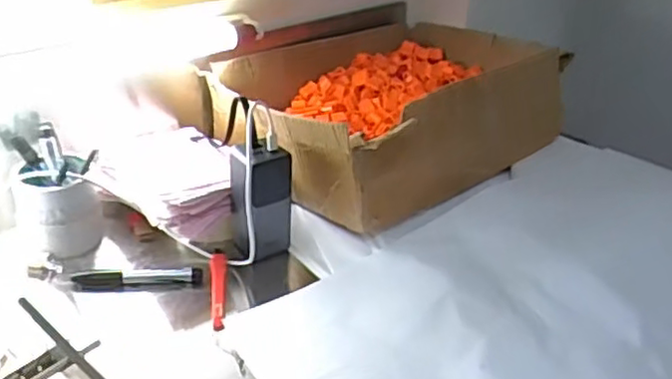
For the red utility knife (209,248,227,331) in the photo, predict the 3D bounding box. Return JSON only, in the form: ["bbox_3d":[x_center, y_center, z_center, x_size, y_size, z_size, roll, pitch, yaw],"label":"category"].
[{"bbox_3d":[-0.126,0.104,0.708,0.018,0.007,0.120,-2,30,-10],"label":"red utility knife"}]

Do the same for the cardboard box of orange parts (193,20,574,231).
[{"bbox_3d":[0.073,-0.137,0.939,0.491,0.130,0.339,-22,38,-37],"label":"cardboard box of orange parts"}]

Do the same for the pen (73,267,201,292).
[{"bbox_3d":[-0.213,0.096,0.713,0.133,0.014,0.023,1,30,-5],"label":"pen"}]

